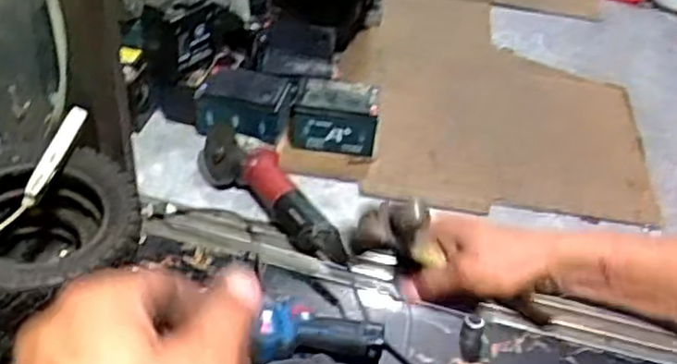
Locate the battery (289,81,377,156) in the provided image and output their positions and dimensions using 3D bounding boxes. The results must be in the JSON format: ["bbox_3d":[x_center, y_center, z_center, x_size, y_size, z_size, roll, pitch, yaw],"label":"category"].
[{"bbox_3d":[-0.009,-0.121,1.305,0.156,0.094,0.103,4,40,-3],"label":"battery"}]

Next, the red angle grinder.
[{"bbox_3d":[-0.109,0.014,1.146,0.084,0.071,0.334,-30,52,-35],"label":"red angle grinder"}]

